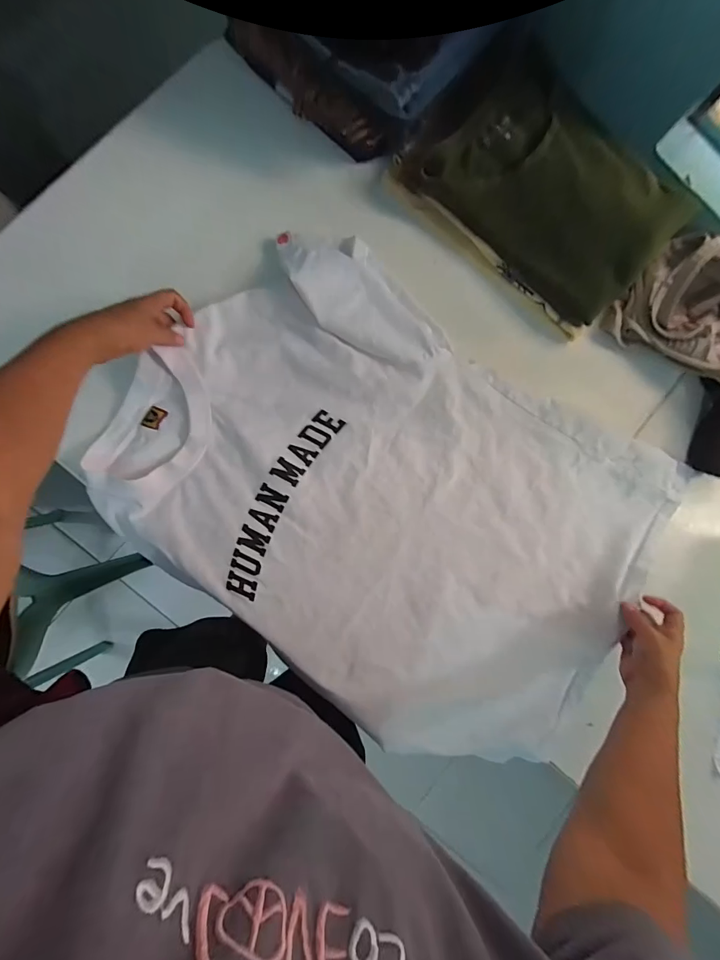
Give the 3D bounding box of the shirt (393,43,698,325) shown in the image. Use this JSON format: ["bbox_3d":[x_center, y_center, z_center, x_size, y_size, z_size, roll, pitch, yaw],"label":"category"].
[{"bbox_3d":[0.234,-0.368,0.497,0.320,0.085,0.176,42,84,-3],"label":"shirt"}]

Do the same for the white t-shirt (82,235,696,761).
[{"bbox_3d":[0.052,0.031,0.494,0.669,0.044,0.476,35,85,-4],"label":"white t-shirt"}]

